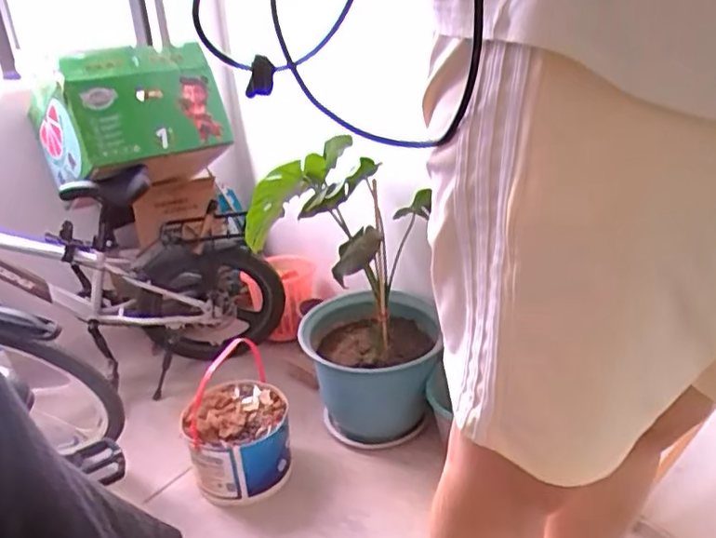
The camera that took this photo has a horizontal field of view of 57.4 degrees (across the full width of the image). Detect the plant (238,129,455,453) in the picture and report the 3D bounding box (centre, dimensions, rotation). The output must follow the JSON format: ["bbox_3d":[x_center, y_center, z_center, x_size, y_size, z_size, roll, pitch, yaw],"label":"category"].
[{"bbox_3d":[-0.038,0.066,1.970,0.499,0.829,0.582,-7,27,-5],"label":"plant"}]

